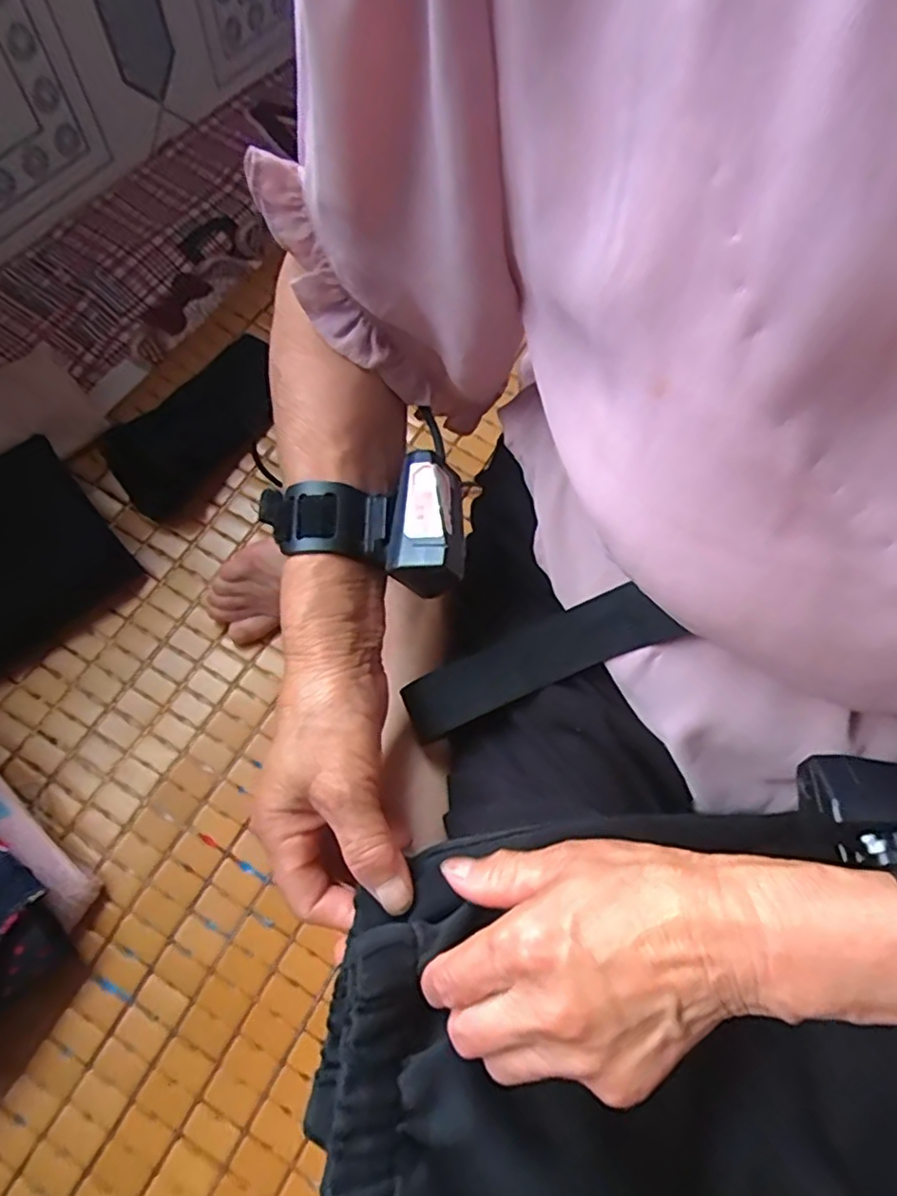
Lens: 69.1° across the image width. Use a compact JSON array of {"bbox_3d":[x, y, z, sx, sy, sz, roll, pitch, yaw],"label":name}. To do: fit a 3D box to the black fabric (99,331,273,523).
[{"bbox_3d":[-0.218,-0.156,0.583,0.068,0.043,0.183,33,69,12],"label":"black fabric"}]

